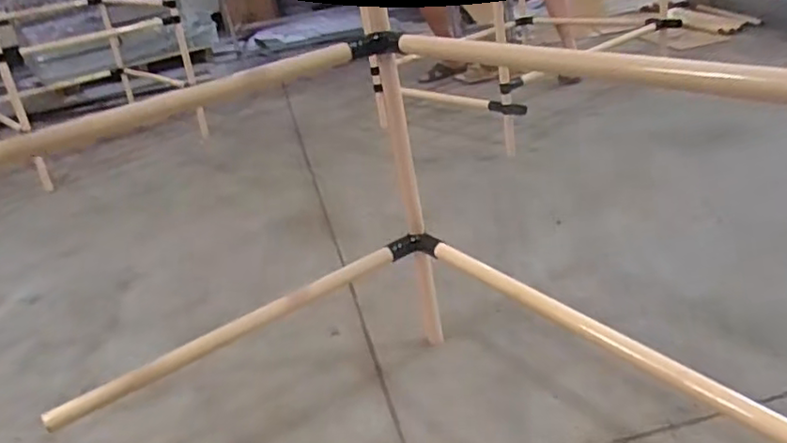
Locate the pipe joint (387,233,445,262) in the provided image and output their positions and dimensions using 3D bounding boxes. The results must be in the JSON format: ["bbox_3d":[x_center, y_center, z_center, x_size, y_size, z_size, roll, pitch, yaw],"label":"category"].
[{"bbox_3d":[0.038,0.045,1.102,0.090,0.039,0.050,1,27,21],"label":"pipe joint"}]

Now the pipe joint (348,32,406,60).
[{"bbox_3d":[-0.023,-0.269,0.983,0.079,0.032,0.044,-2,26,16],"label":"pipe joint"}]

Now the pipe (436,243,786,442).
[{"bbox_3d":[0.271,0.148,0.787,0.030,0.030,0.667,-24,29,-29],"label":"pipe"}]

